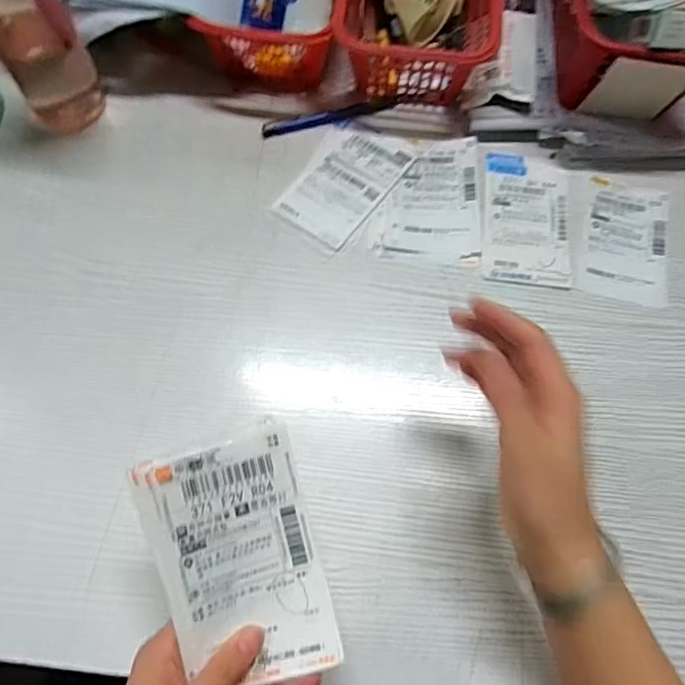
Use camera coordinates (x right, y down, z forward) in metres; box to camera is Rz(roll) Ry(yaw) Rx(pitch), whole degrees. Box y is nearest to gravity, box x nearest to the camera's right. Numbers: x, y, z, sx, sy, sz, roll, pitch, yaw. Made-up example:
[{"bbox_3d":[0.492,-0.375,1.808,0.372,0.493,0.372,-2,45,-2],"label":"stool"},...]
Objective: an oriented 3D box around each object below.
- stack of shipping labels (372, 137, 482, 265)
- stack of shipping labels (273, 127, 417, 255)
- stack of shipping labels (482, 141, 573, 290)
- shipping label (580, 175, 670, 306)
[{"bbox_3d":[0.083,-0.137,0.498,0.092,0.006,0.136,5,67,1],"label":"stack of shipping labels"},{"bbox_3d":[0.001,-0.155,0.505,0.082,0.004,0.133,34,71,12],"label":"stack of shipping labels"},{"bbox_3d":[0.172,-0.124,0.497,0.080,0.004,0.157,6,67,1],"label":"stack of shipping labels"},{"bbox_3d":[0.263,-0.097,0.493,0.076,0.004,0.130,12,70,5],"label":"shipping label"}]

